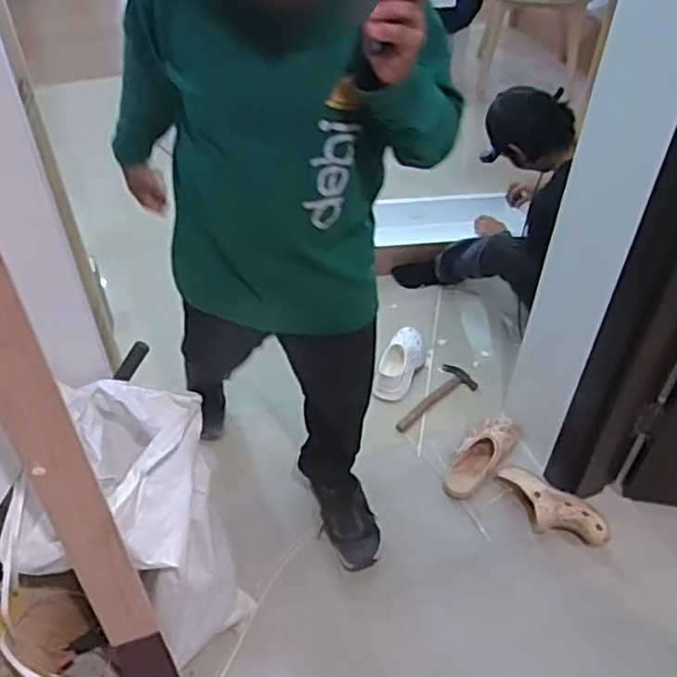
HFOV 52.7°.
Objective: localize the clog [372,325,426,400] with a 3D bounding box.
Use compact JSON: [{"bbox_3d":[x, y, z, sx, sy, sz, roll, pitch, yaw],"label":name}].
[{"bbox_3d":[0.181,0.060,1.963,0.108,0.082,0.275,19,47,17],"label":"clog"}]

